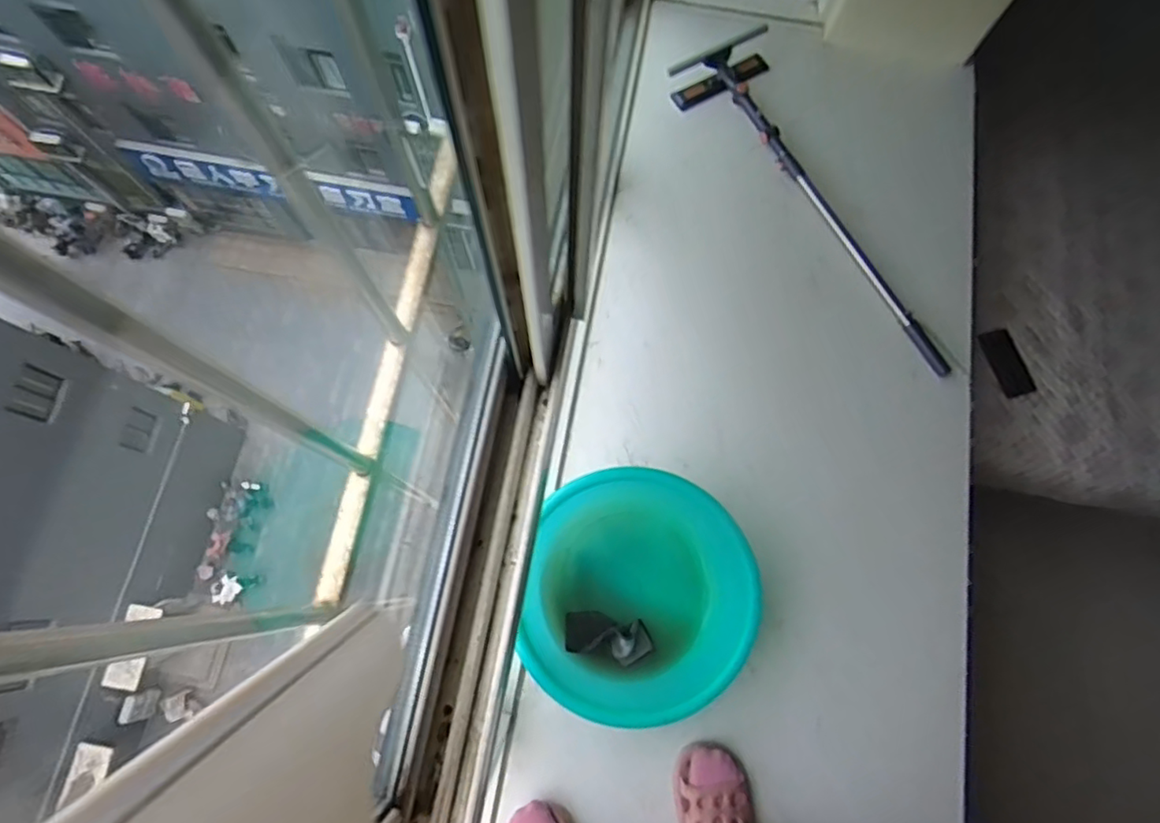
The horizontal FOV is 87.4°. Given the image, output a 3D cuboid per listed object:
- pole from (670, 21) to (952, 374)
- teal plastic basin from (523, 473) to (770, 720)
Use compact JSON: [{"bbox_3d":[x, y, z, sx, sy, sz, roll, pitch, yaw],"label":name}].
[{"bbox_3d":[0.459,-0.399,1.168,0.227,0.064,0.784,-29,77,-8],"label":"pole"},{"bbox_3d":[0.092,0.293,0.971,0.349,0.168,0.365,0,75,-1],"label":"teal plastic basin"}]

